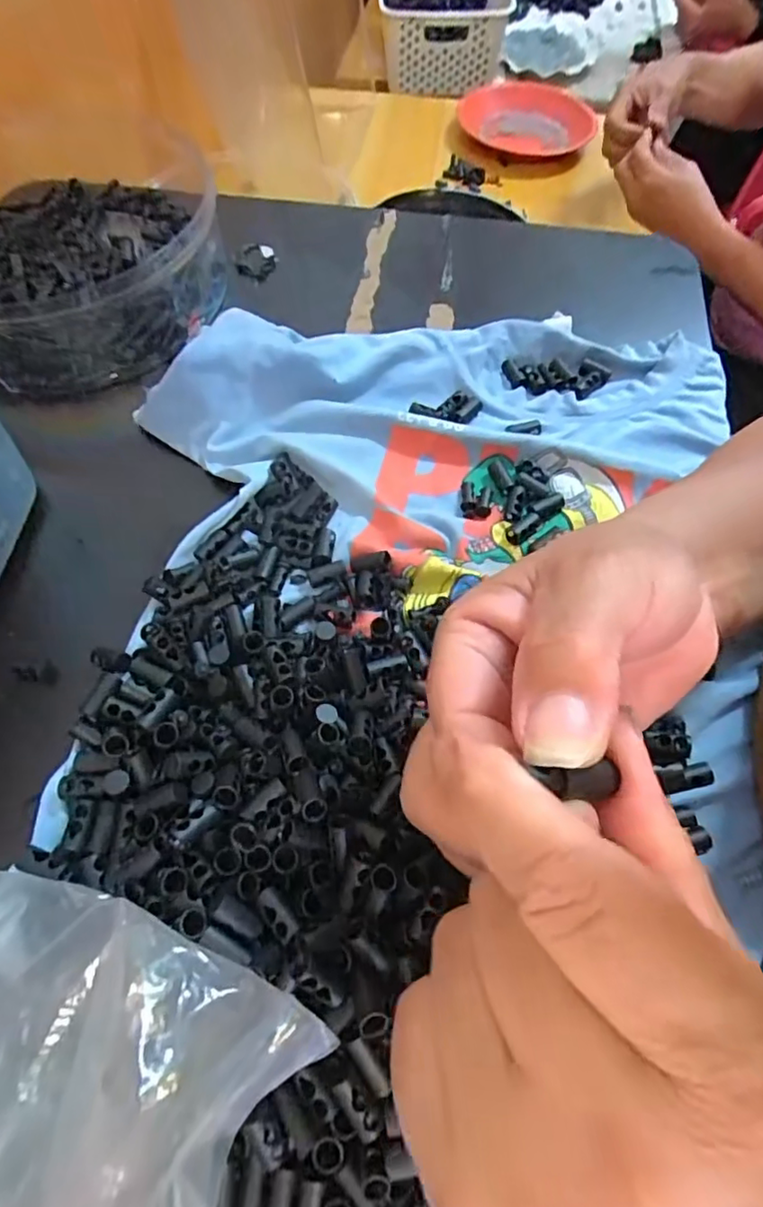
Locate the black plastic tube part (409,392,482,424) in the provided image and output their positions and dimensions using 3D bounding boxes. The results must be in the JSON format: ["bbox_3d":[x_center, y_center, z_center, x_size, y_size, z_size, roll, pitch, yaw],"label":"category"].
[{"bbox_3d":[0.036,-0.111,0.324,0.037,0.007,0.020,14,64,4],"label":"black plastic tube part"}]

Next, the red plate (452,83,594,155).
[{"bbox_3d":[0.216,-0.719,0.857,0.192,0.022,0.205,0,63,-1],"label":"red plate"}]

